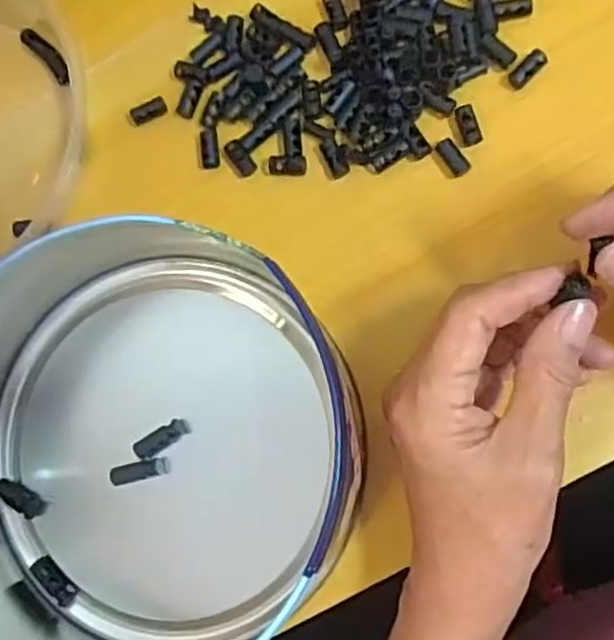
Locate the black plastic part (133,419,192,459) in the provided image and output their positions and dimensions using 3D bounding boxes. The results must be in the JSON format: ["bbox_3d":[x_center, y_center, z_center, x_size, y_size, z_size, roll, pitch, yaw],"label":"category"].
[{"bbox_3d":[-0.070,0.057,0.339,0.028,0.010,0.009,-31,79,5],"label":"black plastic part"}]

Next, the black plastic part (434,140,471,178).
[{"bbox_3d":[0.070,-0.077,0.335,0.009,0.004,0.018,-36,81,3],"label":"black plastic part"}]

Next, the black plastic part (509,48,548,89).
[{"bbox_3d":[0.104,-0.119,0.331,0.020,0.004,0.009,-42,80,2],"label":"black plastic part"}]

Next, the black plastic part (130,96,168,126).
[{"bbox_3d":[-0.083,-0.110,0.367,0.021,0.004,0.009,-23,82,5],"label":"black plastic part"}]

